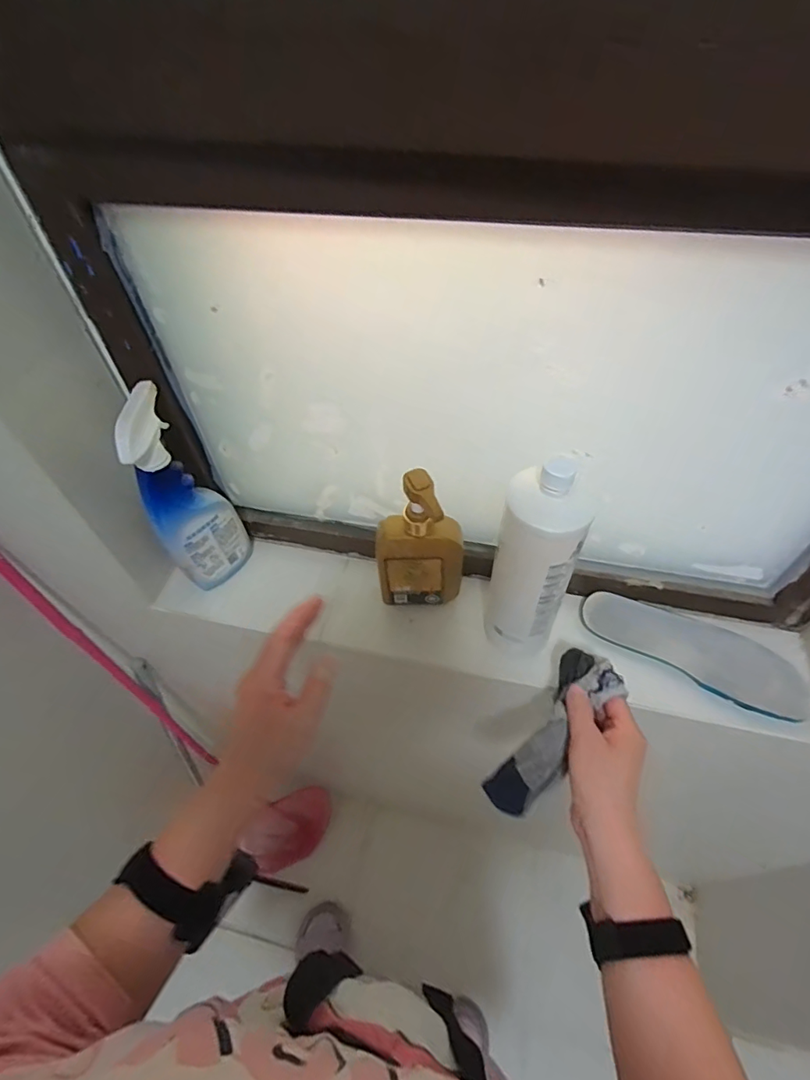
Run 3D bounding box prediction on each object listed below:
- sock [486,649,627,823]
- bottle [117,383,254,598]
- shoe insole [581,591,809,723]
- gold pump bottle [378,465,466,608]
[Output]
[{"bbox_3d":[0.143,0.186,0.485,0.059,0.033,0.169,33,80,25],"label":"sock"},{"bbox_3d":[-0.246,-0.045,0.559,0.086,0.242,0.064,-36,59,-23],"label":"bottle"},{"bbox_3d":[0.317,0.119,0.561,0.230,0.025,0.080,27,58,22],"label":"shoe insole"},{"bbox_3d":[0.012,0.009,0.524,0.098,0.179,0.052,1,52,3],"label":"gold pump bottle"}]

